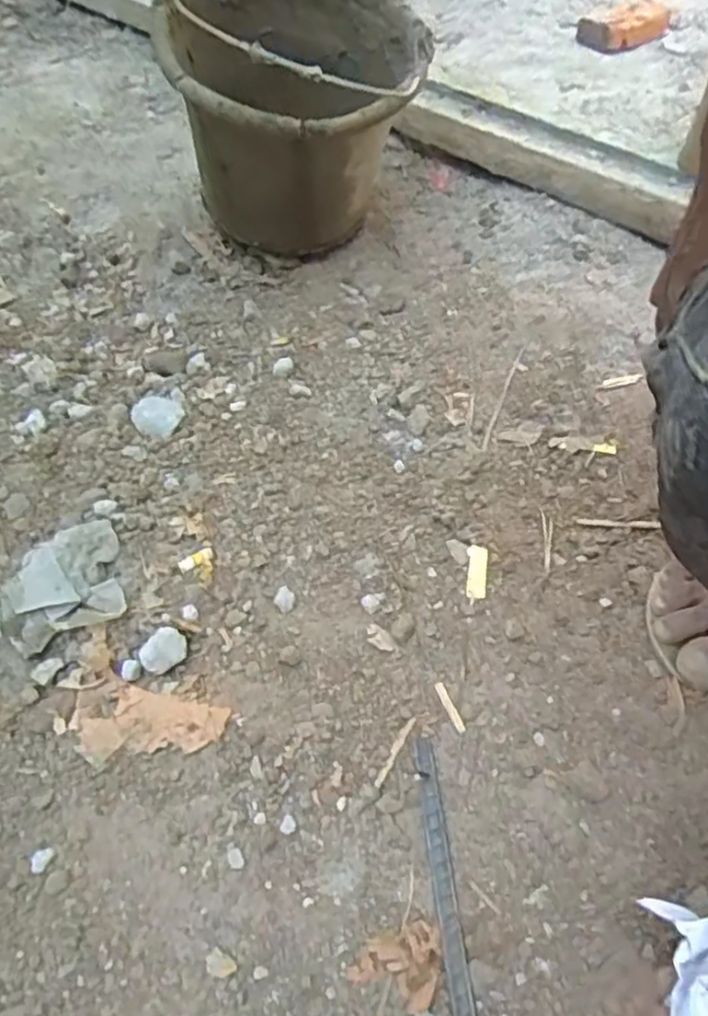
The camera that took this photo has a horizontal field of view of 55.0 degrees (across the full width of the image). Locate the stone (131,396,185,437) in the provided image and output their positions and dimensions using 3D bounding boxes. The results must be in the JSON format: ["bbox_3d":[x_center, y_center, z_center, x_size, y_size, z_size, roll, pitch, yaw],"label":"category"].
[{"bbox_3d":[-0.200,-0.093,0.688,0.053,0.013,0.046,6,54,8],"label":"stone"}]

